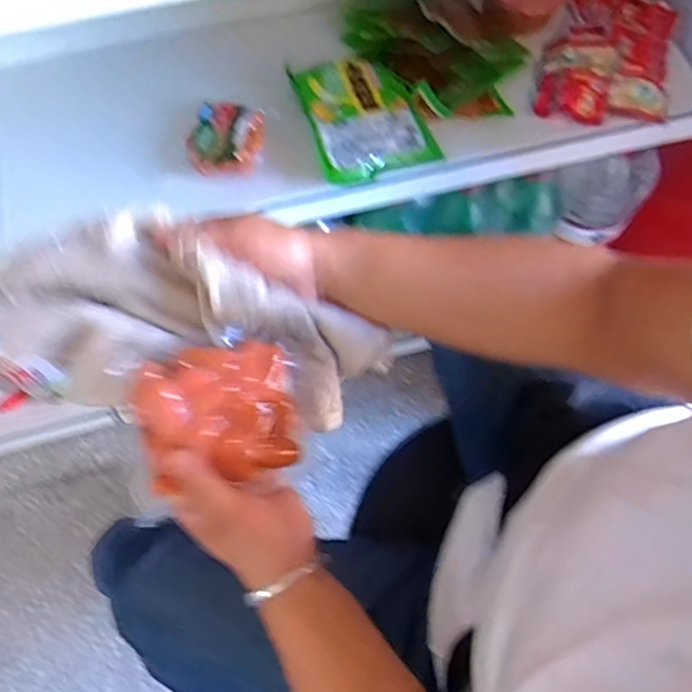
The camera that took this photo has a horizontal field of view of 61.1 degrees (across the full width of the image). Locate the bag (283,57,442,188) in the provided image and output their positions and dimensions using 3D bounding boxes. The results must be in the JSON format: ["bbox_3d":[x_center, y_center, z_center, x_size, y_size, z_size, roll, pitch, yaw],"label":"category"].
[{"bbox_3d":[0.019,-0.276,0.704,0.134,0.031,0.159,-20,70,-8],"label":"bag"}]

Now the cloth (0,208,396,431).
[{"bbox_3d":[-0.095,-0.016,0.381,0.253,0.072,0.115,12,67,-15],"label":"cloth"}]

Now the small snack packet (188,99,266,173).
[{"bbox_3d":[-0.140,-0.244,0.683,0.086,0.018,0.098,11,68,4],"label":"small snack packet"}]

